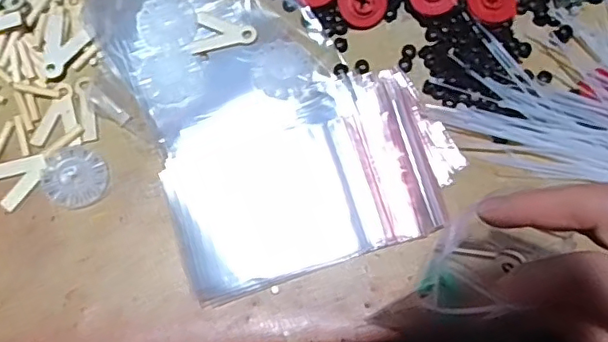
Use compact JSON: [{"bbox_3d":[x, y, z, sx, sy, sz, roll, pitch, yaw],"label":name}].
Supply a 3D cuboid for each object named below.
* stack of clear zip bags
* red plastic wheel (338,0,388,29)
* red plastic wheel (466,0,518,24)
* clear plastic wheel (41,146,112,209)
[{"bbox_3d":[0.006,0.002,0.345,0.175,0.015,0.109,-17,75,-5],"label":"stack of clear zip bags"},{"bbox_3d":[0.040,-0.113,0.377,0.032,0.004,0.033,0,100,1],"label":"red plastic wheel"},{"bbox_3d":[0.126,-0.112,0.378,0.033,0.010,0.030,0,74,-1],"label":"red plastic wheel"},{"bbox_3d":[-0.143,0.003,0.352,0.038,0.006,0.040,0,74,-1],"label":"clear plastic wheel"}]

